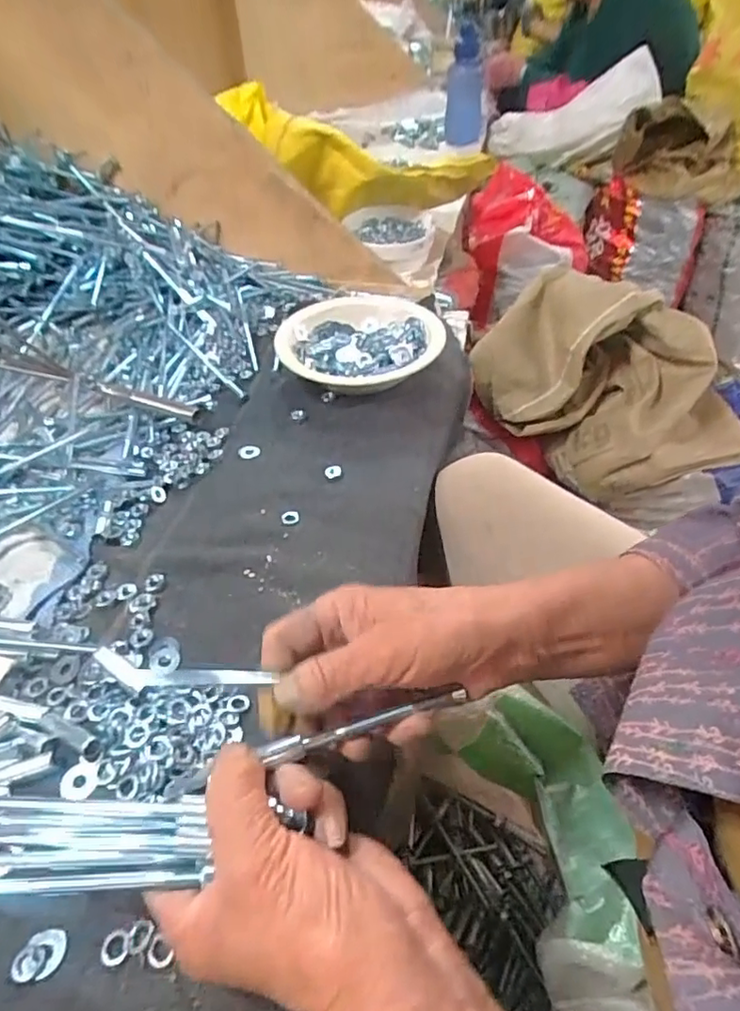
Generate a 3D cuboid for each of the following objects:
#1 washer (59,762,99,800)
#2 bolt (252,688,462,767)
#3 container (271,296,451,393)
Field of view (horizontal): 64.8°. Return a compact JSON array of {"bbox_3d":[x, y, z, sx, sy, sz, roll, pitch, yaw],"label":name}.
[{"bbox_3d":[-0.159,0.151,0.320,0.021,0.004,0.019,3,43,3],"label":"washer"},{"bbox_3d":[-0.002,0.104,0.278,0.101,0.007,0.008,-11,44,-16],"label":"bolt"},{"bbox_3d":[-0.009,-0.167,0.620,0.171,0.045,0.184,8,43,8],"label":"container"}]

